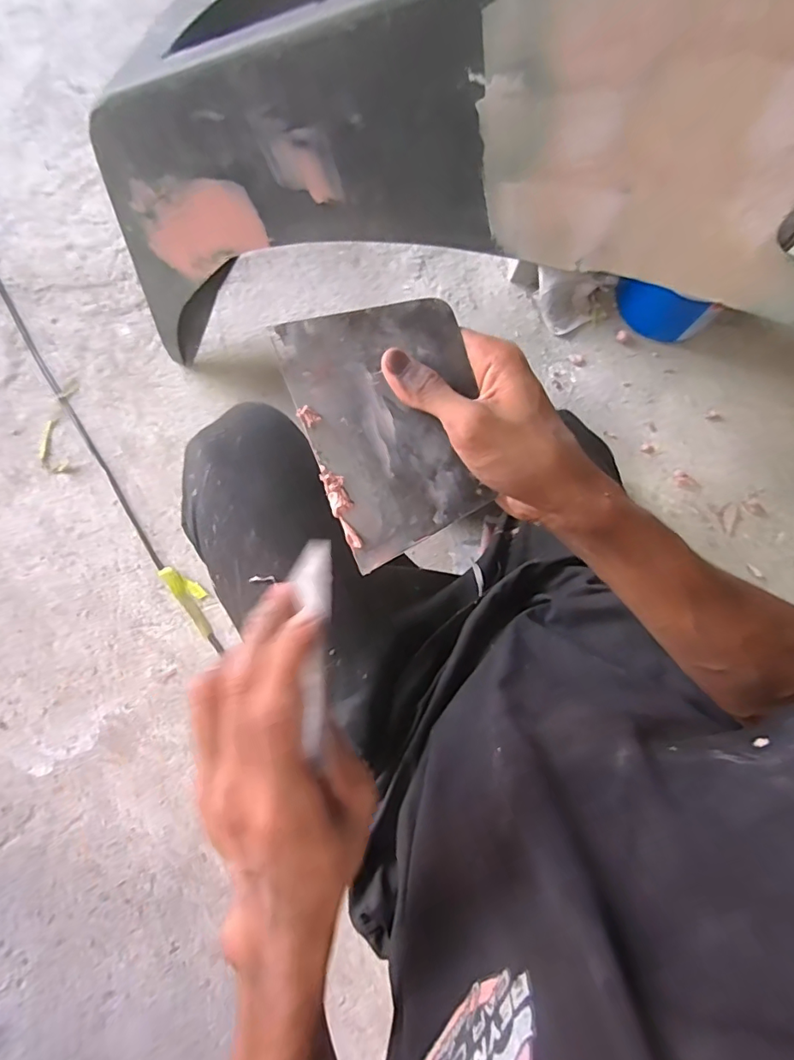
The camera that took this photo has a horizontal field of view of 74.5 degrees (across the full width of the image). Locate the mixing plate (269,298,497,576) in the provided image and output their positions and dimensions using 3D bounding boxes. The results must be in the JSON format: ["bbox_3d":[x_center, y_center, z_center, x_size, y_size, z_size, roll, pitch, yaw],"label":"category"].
[{"bbox_3d":[-0.001,-0.056,0.293,0.095,0.006,0.136,-18,100,2],"label":"mixing plate"}]

